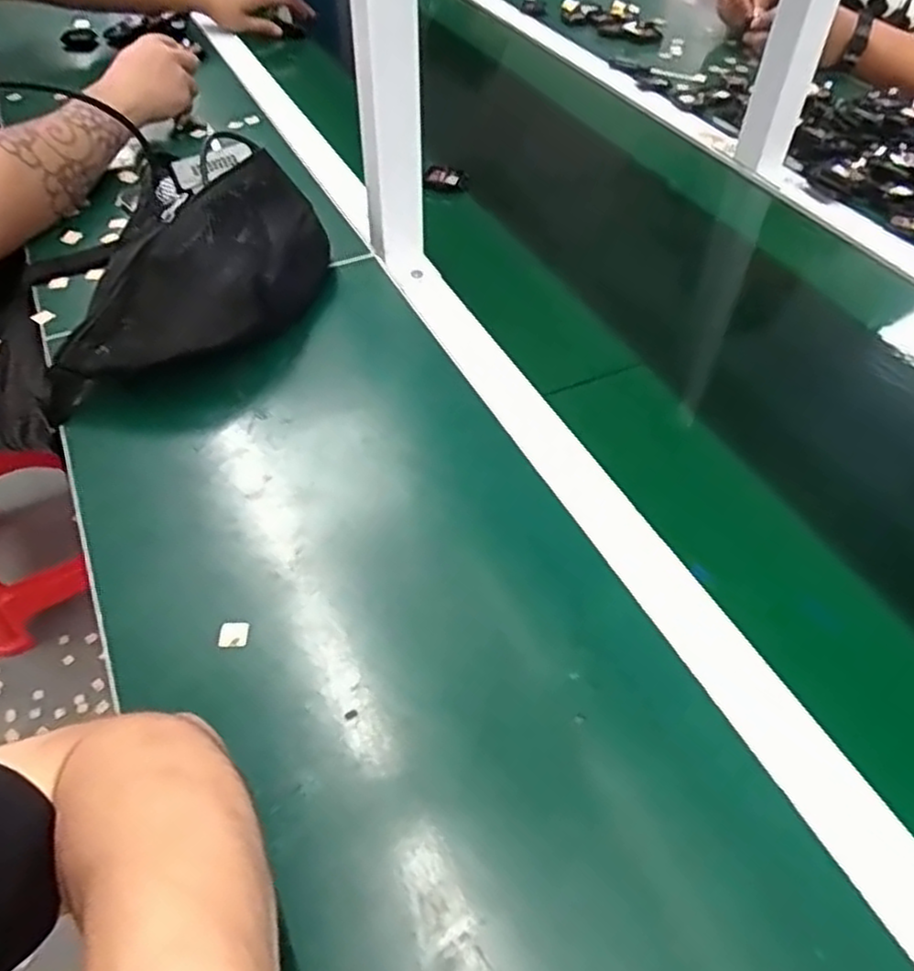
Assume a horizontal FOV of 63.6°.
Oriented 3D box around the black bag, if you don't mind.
[{"bbox_3d":[-0.206,-0.170,0.600,0.151,0.081,0.268,9,49,7],"label":"black bag"}]

